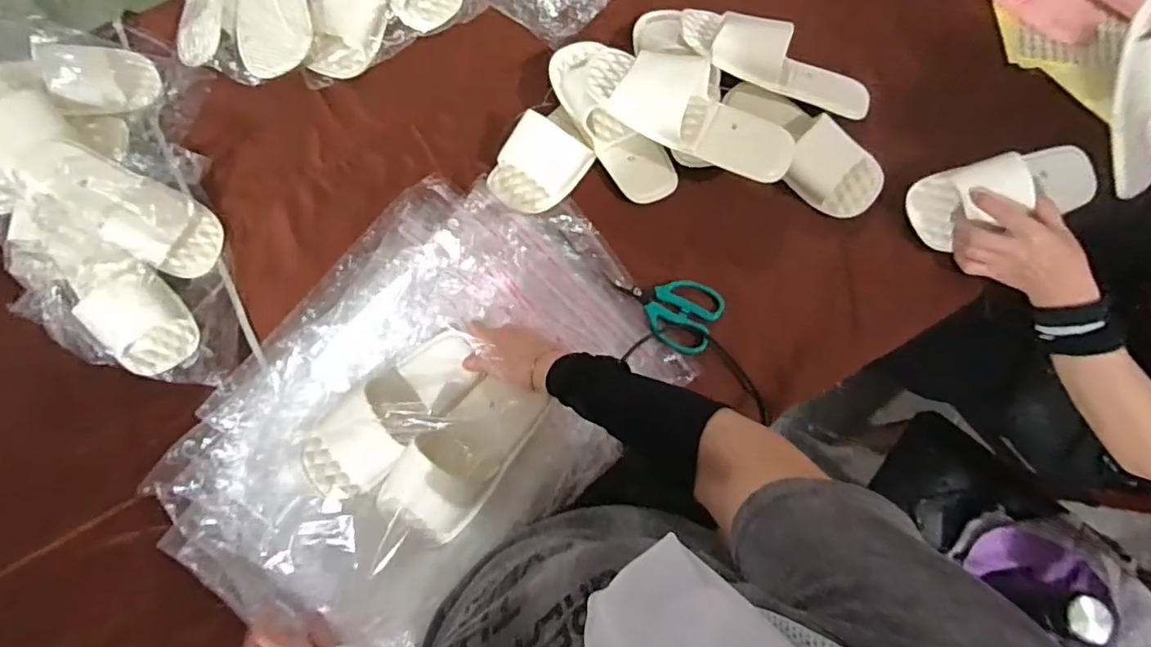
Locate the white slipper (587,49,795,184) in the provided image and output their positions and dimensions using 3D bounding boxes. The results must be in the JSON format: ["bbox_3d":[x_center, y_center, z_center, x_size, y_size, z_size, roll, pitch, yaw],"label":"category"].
[{"bbox_3d":[0.139,-0.261,0.674,0.261,0.055,0.117,21,77,7],"label":"white slipper"}]

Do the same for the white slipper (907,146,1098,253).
[{"bbox_3d":[0.521,-0.163,0.677,0.218,0.062,0.087,-17,75,-3],"label":"white slipper"}]

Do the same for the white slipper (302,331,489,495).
[{"bbox_3d":[-0.204,0.096,0.598,0.218,0.078,0.093,-42,78,-8],"label":"white slipper"}]

